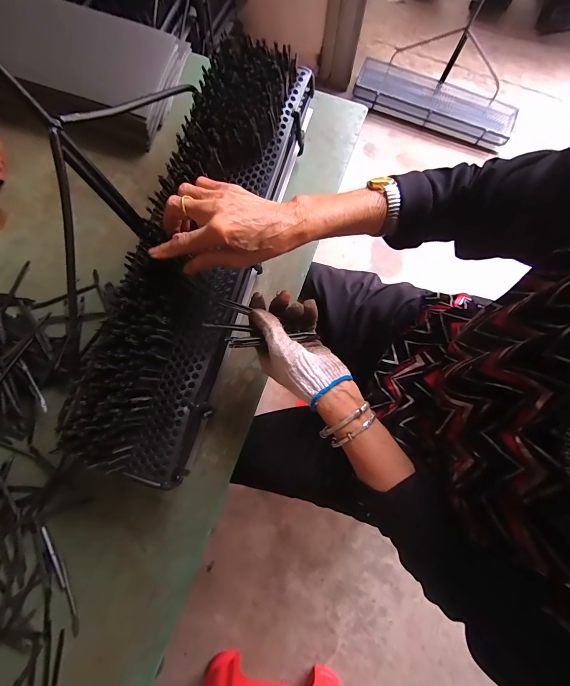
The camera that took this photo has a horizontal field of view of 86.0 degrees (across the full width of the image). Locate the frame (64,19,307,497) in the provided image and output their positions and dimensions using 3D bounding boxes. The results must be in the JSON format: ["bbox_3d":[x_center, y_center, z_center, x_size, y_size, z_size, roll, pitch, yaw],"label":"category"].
[{"bbox_3d":[-0.108,-0.118,0.418,0.141,0.114,0.582,18,84,2],"label":"frame"}]

